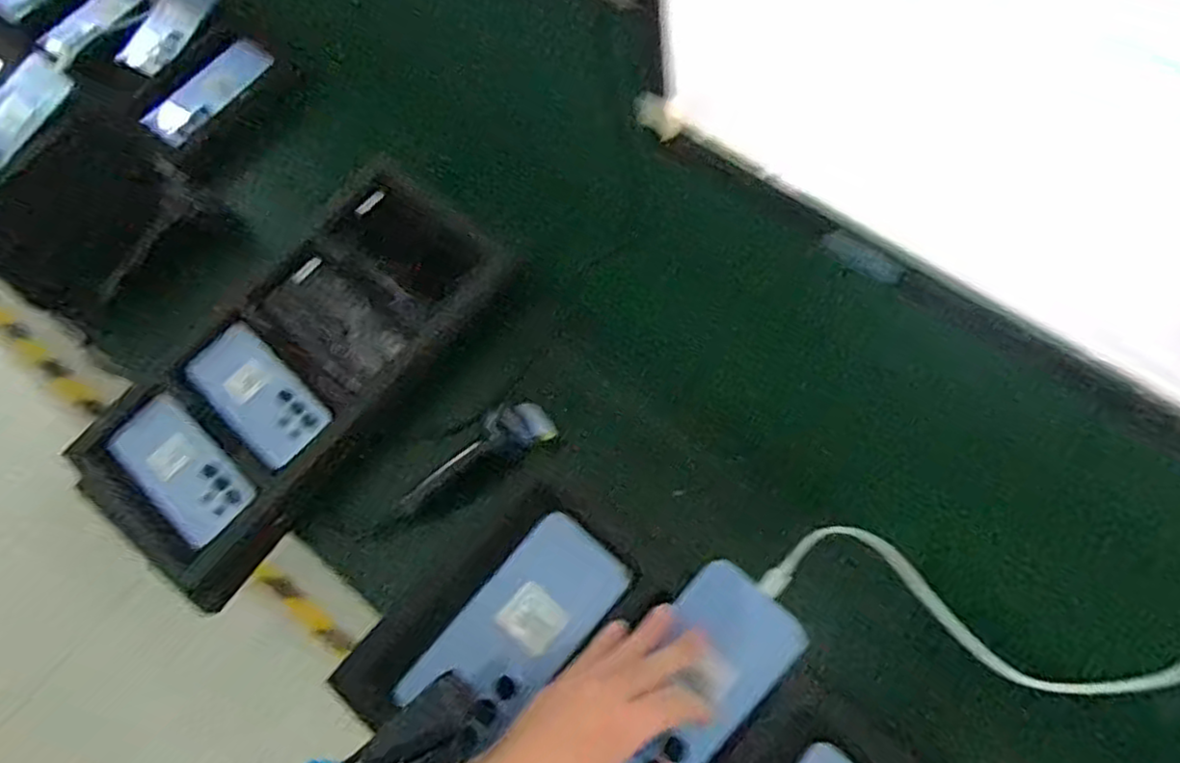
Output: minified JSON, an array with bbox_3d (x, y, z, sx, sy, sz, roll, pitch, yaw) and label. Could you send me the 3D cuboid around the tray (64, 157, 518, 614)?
[{"bbox_3d":[-0.320,-0.021,0.793,0.239,0.029,0.481,41,77,13],"label":"tray"}]

